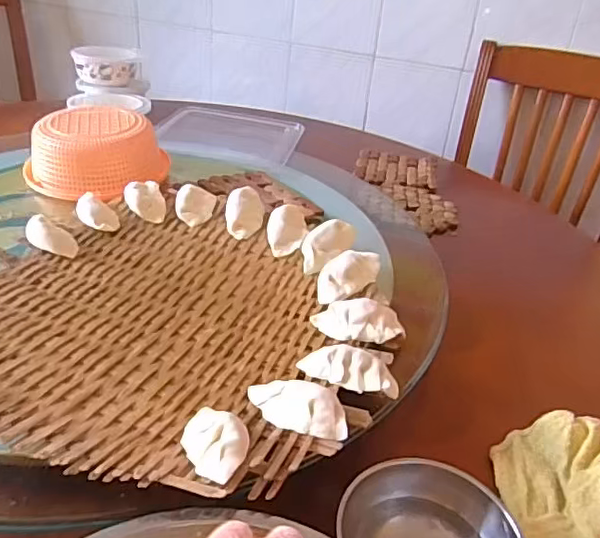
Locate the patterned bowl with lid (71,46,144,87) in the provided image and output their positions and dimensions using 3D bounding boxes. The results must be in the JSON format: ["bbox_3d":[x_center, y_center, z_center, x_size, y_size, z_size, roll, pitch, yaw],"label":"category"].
[{"bbox_3d":[-0.348,-0.370,1.023,0.112,0.048,0.131,-8,35,-22],"label":"patterned bowl with lid"}]

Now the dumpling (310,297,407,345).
[{"bbox_3d":[0.050,0.044,0.485,0.076,0.023,0.034,9,32,4],"label":"dumpling"}]

